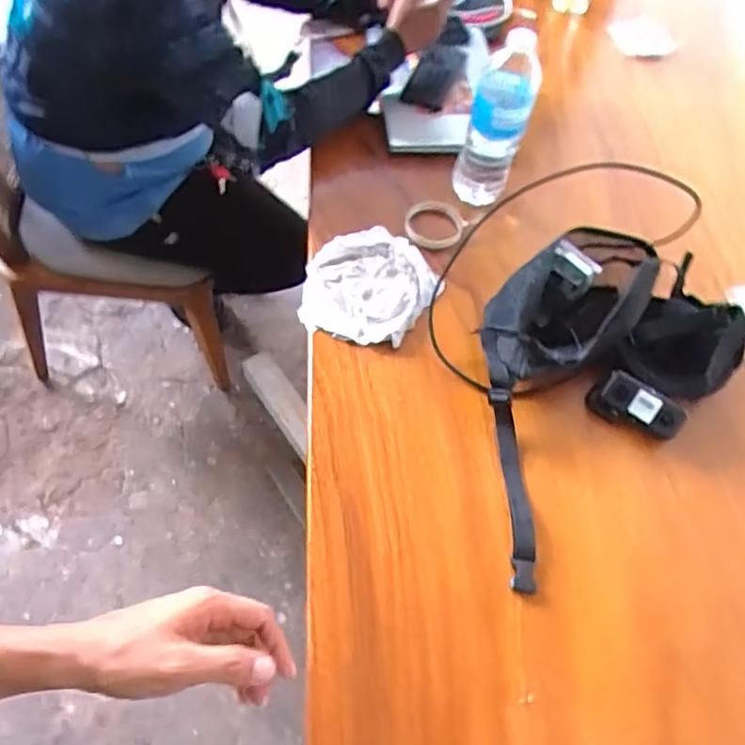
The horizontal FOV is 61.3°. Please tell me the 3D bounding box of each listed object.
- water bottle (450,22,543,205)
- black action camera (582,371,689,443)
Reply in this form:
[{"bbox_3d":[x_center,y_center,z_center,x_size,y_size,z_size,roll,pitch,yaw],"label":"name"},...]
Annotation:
[{"bbox_3d":[0.168,-0.335,0.859,0.079,0.234,0.071,17,58,2],"label":"water bottle"},{"bbox_3d":[0.331,0.045,0.784,0.108,0.019,0.061,32,106,11],"label":"black action camera"}]

